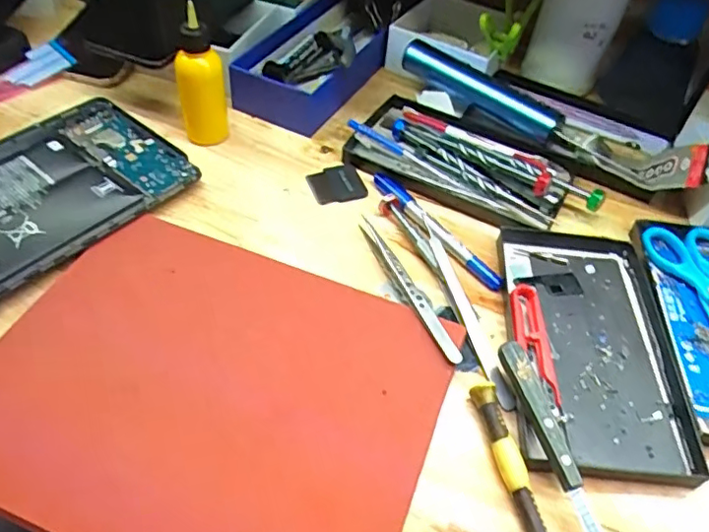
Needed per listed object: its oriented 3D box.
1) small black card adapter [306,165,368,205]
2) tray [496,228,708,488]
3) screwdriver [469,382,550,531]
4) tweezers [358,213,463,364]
[{"bbox_3d":[-0.013,-0.063,0.451,0.042,0.006,0.039,-14,63,-19],"label":"small black card adapter"},{"bbox_3d":[0.147,0.045,0.358,0.100,0.013,0.173,5,49,-1],"label":"tray"},{"bbox_3d":[0.088,0.120,0.291,0.014,0.019,0.127,-8,50,-12],"label":"screwdriver"},{"bbox_3d":[0.035,0.009,0.372,0.015,0.015,0.126,-19,54,-21],"label":"tweezers"}]

